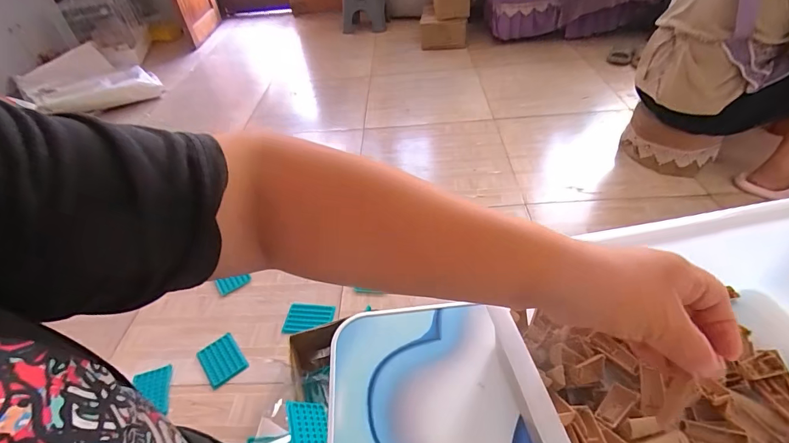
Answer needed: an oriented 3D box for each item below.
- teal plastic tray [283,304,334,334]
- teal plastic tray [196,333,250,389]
[{"bbox_3d":[-0.239,0.269,1.090,0.127,0.017,0.103,2,44,8],"label":"teal plastic tray"},{"bbox_3d":[-0.444,0.358,1.001,0.093,0.011,0.129,-32,49,-25],"label":"teal plastic tray"}]

